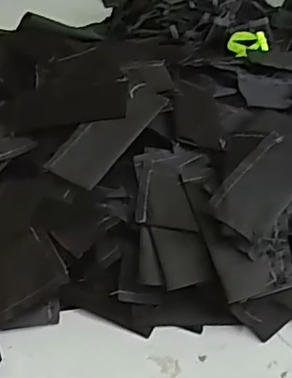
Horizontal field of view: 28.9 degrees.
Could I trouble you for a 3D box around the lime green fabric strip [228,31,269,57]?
[{"bbox_3d":[0.132,-0.188,0.731,0.049,0.027,0.028,8,42,5],"label":"lime green fabric strip"}]

